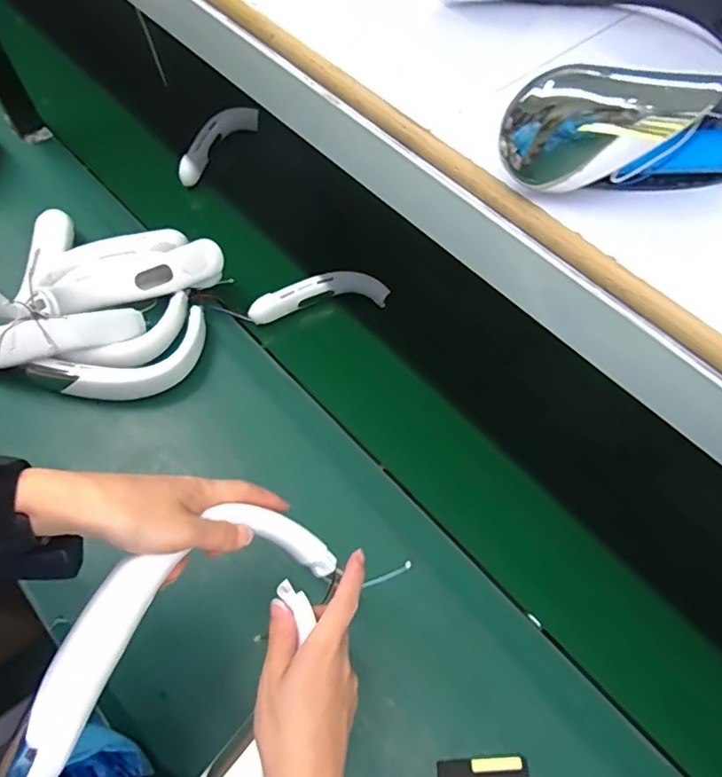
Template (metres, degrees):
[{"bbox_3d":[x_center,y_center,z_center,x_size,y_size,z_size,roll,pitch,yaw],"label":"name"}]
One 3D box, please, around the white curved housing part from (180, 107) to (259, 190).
[{"bbox_3d":[-0.254,-0.436,0.904,0.039,0.050,0.195,31,65,13],"label":"white curved housing part"}]

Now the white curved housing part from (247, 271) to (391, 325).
[{"bbox_3d":[-0.062,-0.132,0.745,0.197,0.041,0.047,-14,64,-10],"label":"white curved housing part"}]

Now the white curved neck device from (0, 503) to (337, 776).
[{"bbox_3d":[-0.116,0.190,0.338,0.161,0.045,0.234,35,63,-27],"label":"white curved neck device"}]

